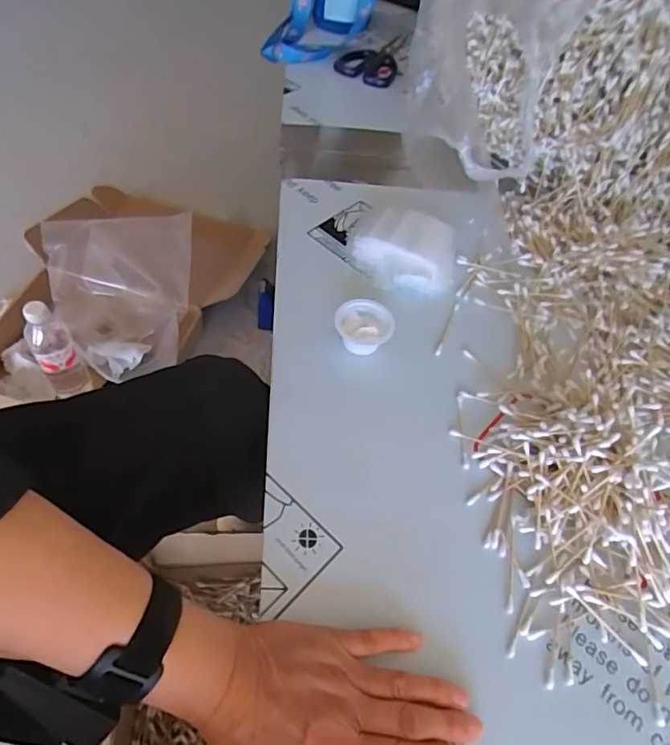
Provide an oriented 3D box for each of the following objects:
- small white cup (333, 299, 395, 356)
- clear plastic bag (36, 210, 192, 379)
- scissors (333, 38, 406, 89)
[{"bbox_3d":[0.027,-0.043,0.491,0.053,0.029,0.047,11,56,2],"label":"small white cup"},{"bbox_3d":[-0.414,-0.155,0.993,0.278,0.139,0.273,-1,56,-8],"label":"clear plastic bag"},{"bbox_3d":[0.058,-0.499,0.819,0.090,0.013,0.139,17,55,4],"label":"scissors"}]

